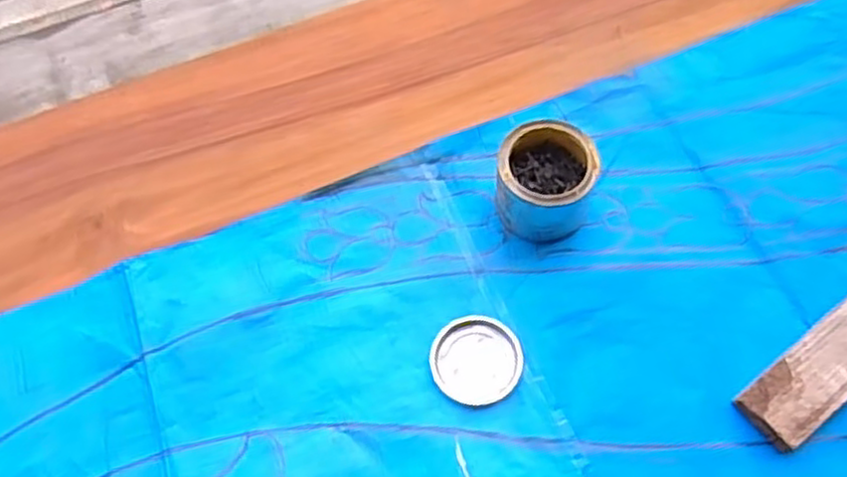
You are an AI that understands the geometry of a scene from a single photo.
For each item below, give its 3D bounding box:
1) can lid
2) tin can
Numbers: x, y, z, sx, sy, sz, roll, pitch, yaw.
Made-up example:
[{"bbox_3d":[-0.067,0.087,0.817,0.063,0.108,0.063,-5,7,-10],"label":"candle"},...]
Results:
[{"bbox_3d":[0.038,0.086,0.519,0.062,0.004,0.063,-2,63,3],"label":"can lid"},{"bbox_3d":[0.092,-0.043,0.554,0.074,0.062,0.073,-1,63,3],"label":"tin can"}]

